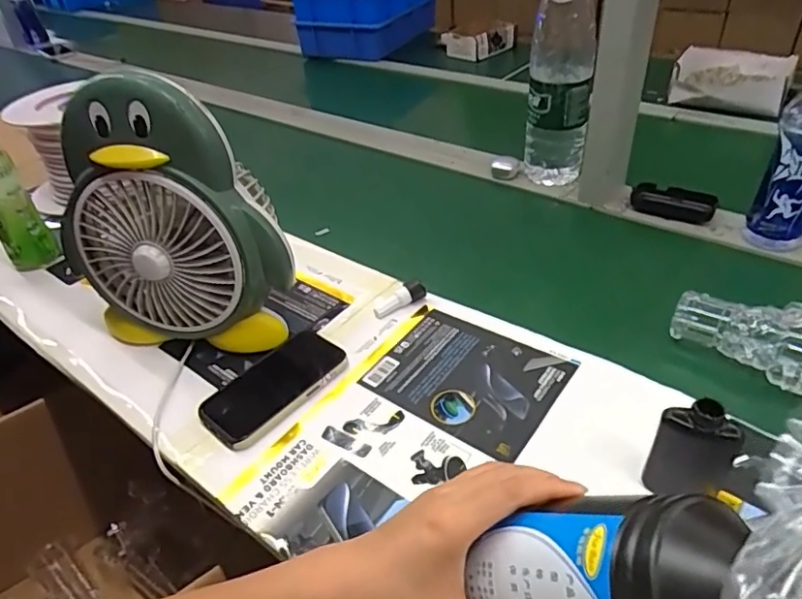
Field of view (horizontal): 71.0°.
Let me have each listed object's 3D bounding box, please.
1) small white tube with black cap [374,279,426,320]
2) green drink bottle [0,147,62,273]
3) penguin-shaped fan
[{"bbox_3d":[-0.002,0.000,0.677,0.068,0.018,0.022,-32,45,-12],"label":"small white tube with black cap"},{"bbox_3d":[-0.541,-0.135,0.766,0.063,0.196,0.055,-32,46,-29],"label":"green drink bottle"},{"bbox_3d":[-0.244,-0.083,0.607,0.236,0.285,0.113,5,40,12],"label":"penguin-shaped fan"}]

